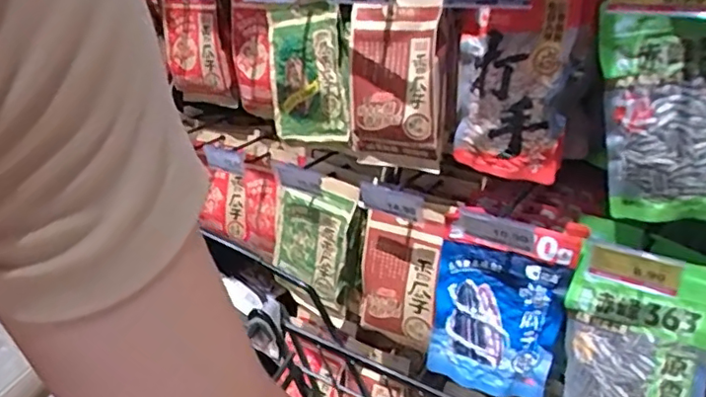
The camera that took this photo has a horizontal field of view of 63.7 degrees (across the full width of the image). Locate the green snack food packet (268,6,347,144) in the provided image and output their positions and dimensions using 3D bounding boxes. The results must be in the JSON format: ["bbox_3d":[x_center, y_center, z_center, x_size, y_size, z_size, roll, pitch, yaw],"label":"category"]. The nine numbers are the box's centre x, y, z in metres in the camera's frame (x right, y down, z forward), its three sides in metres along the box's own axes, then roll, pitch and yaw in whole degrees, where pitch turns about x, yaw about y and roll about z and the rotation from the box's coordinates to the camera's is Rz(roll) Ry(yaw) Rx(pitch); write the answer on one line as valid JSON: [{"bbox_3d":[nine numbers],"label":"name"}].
[{"bbox_3d":[-0.074,-0.186,0.876,0.152,0.198,0.013,6,16,37],"label":"green snack food packet"}]

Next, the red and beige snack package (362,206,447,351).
[{"bbox_3d":[0.074,0.122,0.890,0.133,0.226,0.021,12,13,36],"label":"red and beige snack package"}]

